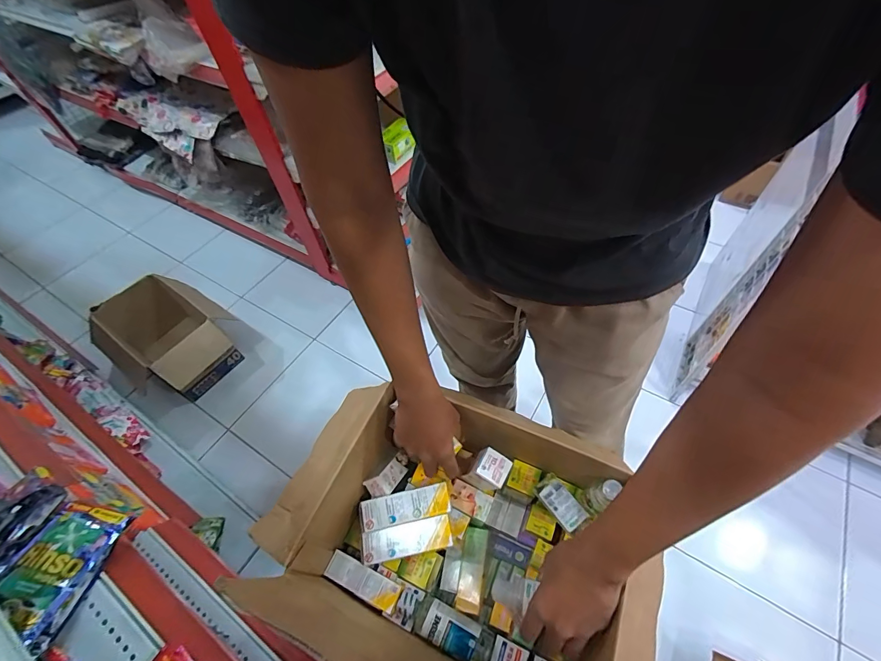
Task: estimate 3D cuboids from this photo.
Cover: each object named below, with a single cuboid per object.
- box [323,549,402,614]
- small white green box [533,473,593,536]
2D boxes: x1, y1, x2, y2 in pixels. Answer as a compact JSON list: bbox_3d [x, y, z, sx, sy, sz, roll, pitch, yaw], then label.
[{"bbox_3d":[-0.101,0.324,0.500,0.100,0.017,0.033,19,58,16],"label":"box"},{"bbox_3d":[0.161,0.232,0.524,0.038,0.015,0.068,-34,60,-19],"label":"small white green box"}]

